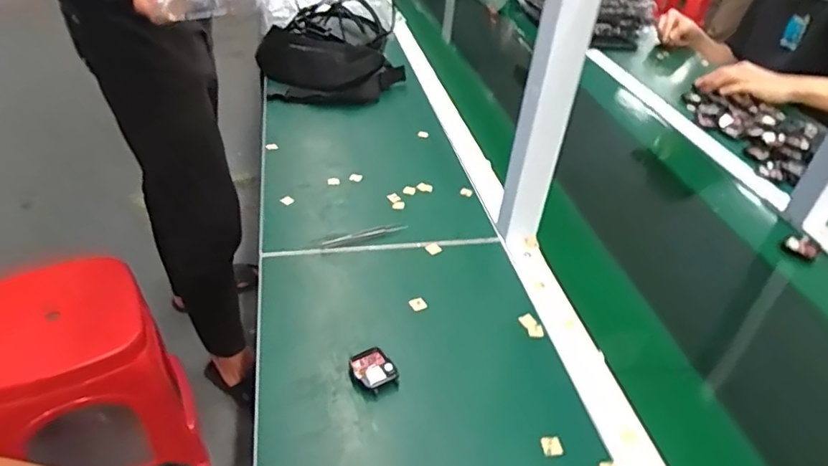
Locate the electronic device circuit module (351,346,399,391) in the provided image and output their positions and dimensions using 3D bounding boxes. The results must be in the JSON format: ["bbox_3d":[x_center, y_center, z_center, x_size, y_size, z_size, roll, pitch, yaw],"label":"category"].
[{"bbox_3d":[-0.040,0.131,0.536,0.039,0.014,0.041,-22,45,-31],"label":"electronic device circuit module"}]

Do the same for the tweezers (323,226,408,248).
[{"bbox_3d":[-0.060,0.002,0.696,0.108,0.004,0.013,-13,41,-23],"label":"tweezers"}]

